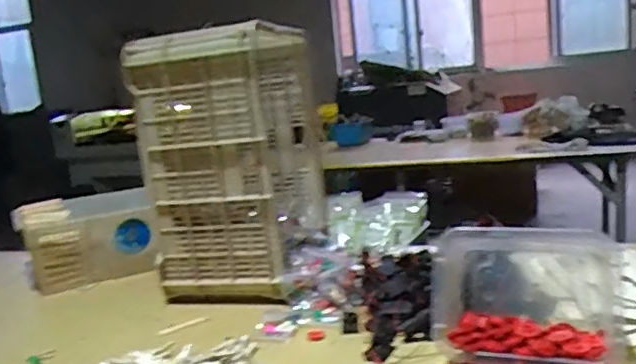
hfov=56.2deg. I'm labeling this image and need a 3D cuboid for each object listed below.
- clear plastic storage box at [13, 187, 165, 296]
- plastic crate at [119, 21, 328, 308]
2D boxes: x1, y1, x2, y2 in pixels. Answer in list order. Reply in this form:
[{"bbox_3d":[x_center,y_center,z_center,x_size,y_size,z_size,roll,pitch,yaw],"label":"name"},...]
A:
[{"bbox_3d":[-0.568,0.146,1.480,0.310,0.167,0.361,-11,11,-22],"label":"clear plastic storage box"},{"bbox_3d":[-0.160,-0.047,1.317,0.303,0.521,0.424,-3,11,16],"label":"plastic crate"}]

